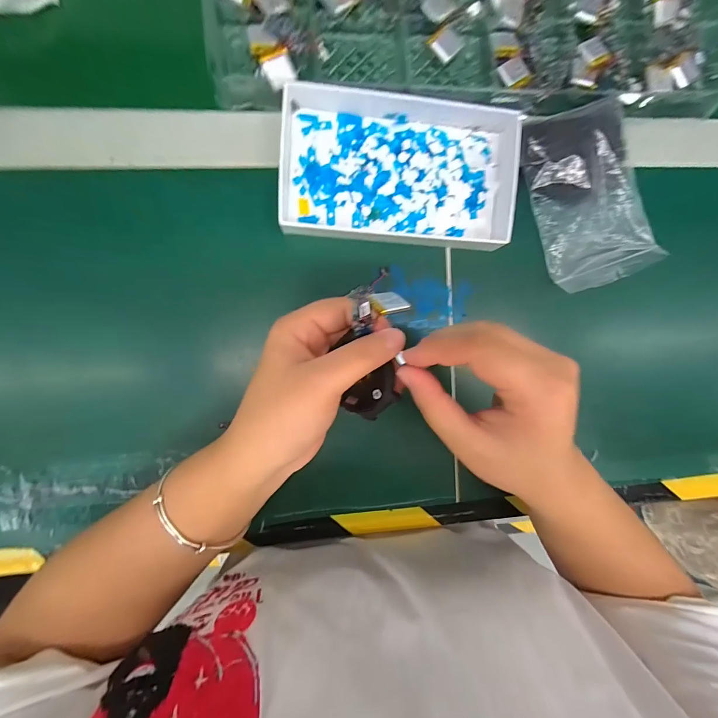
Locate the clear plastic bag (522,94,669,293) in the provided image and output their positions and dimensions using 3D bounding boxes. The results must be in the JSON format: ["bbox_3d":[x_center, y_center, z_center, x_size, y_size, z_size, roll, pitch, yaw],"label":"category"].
[{"bbox_3d":[0.192,-0.131,0.275,0.092,0.024,0.135,-17,94,-5],"label":"clear plastic bag"}]

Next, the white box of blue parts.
[{"bbox_3d":[0.032,-0.151,0.258,0.176,0.027,0.116,5,92,-6],"label":"white box of blue parts"}]

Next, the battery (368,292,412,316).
[{"bbox_3d":[0.019,-0.035,0.211,0.023,0.004,0.019,-12,52,-20],"label":"battery"}]

